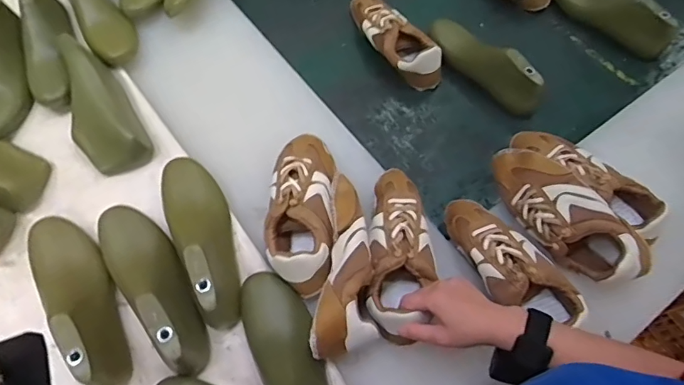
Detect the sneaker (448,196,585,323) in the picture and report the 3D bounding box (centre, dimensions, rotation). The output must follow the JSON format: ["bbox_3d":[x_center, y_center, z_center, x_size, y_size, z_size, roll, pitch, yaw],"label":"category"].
[{"bbox_3d":[0.218,0.094,0.617,0.094,0.082,0.216,-28,68,-14],"label":"sneaker"}]

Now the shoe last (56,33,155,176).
[{"bbox_3d":[-0.369,-0.135,0.703,0.094,0.067,0.236,-25,81,-13],"label":"shoe last"}]

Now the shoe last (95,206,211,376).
[{"bbox_3d":[-0.237,0.101,0.572,0.078,0.072,0.246,-36,71,-17],"label":"shoe last"}]

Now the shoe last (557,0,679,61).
[{"bbox_3d":[0.516,-0.342,0.893,0.247,0.079,0.079,29,67,11],"label":"shoe last"}]

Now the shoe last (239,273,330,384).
[{"bbox_3d":[-0.054,0.193,0.525,0.078,0.068,0.237,-22,67,-12],"label":"shoe last"}]

